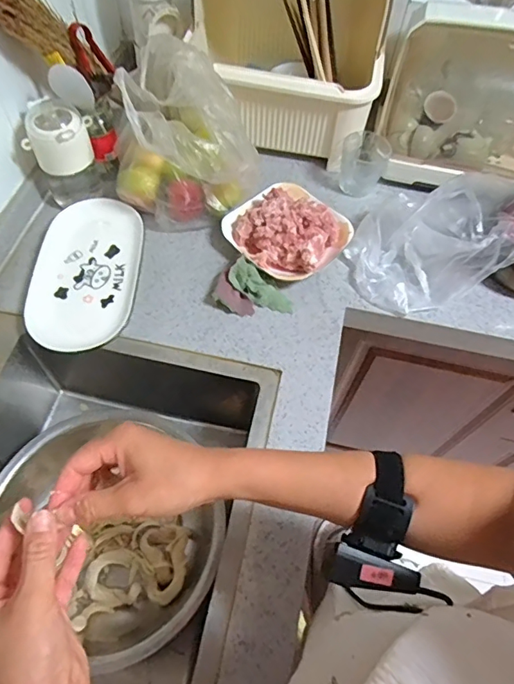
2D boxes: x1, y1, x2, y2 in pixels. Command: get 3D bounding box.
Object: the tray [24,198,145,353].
[{"bbox_3d":[-0.258,-0.108,0.727,0.153,0.023,0.280,2,59,-3],"label":"tray"}]

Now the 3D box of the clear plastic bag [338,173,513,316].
[{"bbox_3d":[0.271,-0.168,0.728,0.246,0.142,0.183,-17,62,-13],"label":"clear plastic bag"}]

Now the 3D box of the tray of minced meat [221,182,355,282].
[{"bbox_3d":[0.045,-0.188,0.763,0.179,0.078,0.158,39,64,18],"label":"tray of minced meat"}]

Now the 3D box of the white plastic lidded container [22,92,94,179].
[{"bbox_3d":[-0.304,-0.312,0.733,0.089,0.081,0.079,10,59,2],"label":"white plastic lidded container"}]

